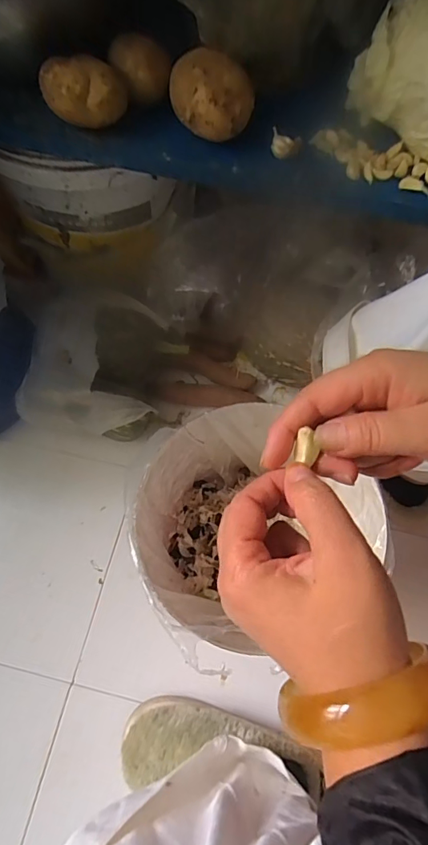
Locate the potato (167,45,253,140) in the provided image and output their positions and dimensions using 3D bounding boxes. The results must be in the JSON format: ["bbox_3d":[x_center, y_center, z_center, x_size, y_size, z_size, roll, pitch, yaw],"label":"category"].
[{"bbox_3d":[-0.003,-0.314,0.427,0.076,0.047,0.069,0,68,-3],"label":"potato"}]

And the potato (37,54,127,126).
[{"bbox_3d":[-0.124,-0.317,0.428,0.079,0.044,0.052,-13,69,-8],"label":"potato"}]

